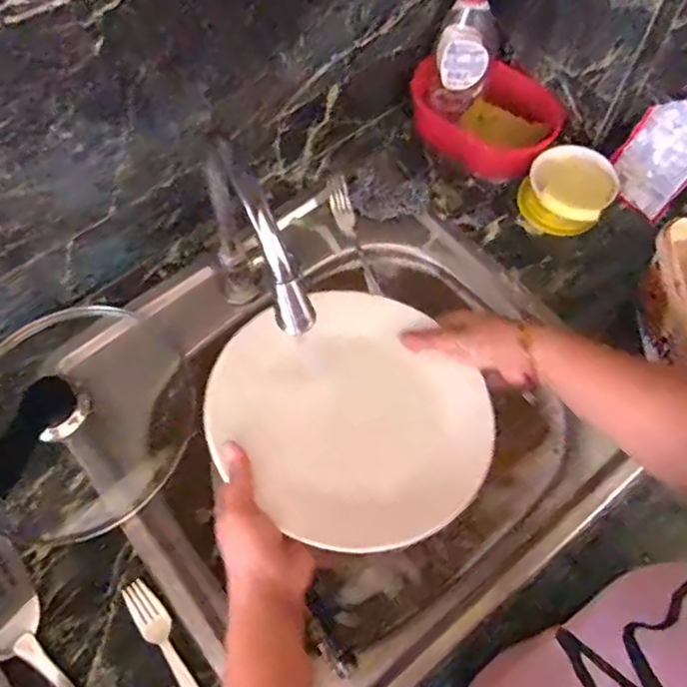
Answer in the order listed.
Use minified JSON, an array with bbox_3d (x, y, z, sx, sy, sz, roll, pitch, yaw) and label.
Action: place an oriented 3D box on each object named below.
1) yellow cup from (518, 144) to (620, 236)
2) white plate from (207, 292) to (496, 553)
[{"bbox_3d":[0.257,-0.172,0.705,0.099,0.060,0.098,33,69,16],"label":"yellow cup"},{"bbox_3d":[0.011,0.066,0.566,0.214,0.021,0.239,-35,83,-14],"label":"white plate"}]

